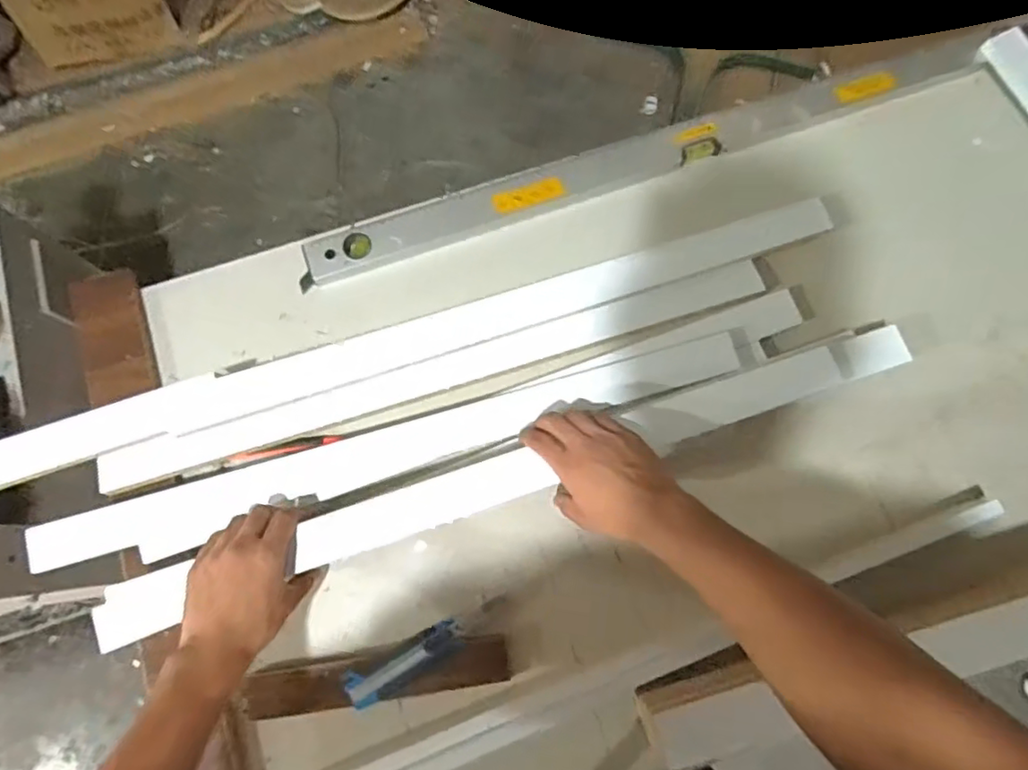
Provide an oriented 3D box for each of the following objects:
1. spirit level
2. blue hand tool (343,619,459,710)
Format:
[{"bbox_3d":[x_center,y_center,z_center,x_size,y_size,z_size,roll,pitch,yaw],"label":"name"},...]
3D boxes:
[{"bbox_3d":[0.169,-0.281,0.746,0.855,0.033,0.060,-18,77,-4],"label":"spirit level"},{"bbox_3d":[-0.110,0.274,0.610,0.118,0.020,0.034,-29,78,-19],"label":"blue hand tool"}]

